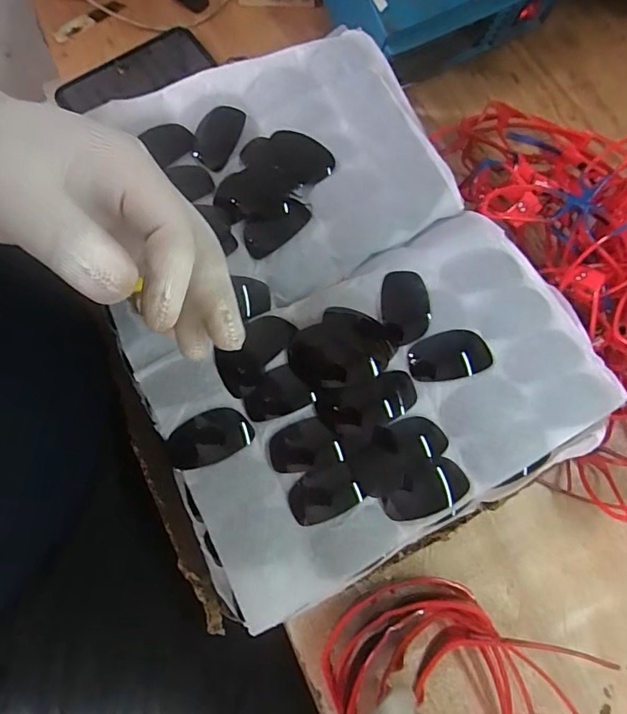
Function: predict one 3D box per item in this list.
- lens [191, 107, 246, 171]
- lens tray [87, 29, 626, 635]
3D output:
[{"bbox_3d":[-0.074,-0.170,0.369,0.034,0.006,0.054,18,75,5],"label":"lens"},{"bbox_3d":[-0.003,-0.064,0.357,0.293,0.048,0.396,-25,76,-7],"label":"lens tray"}]

